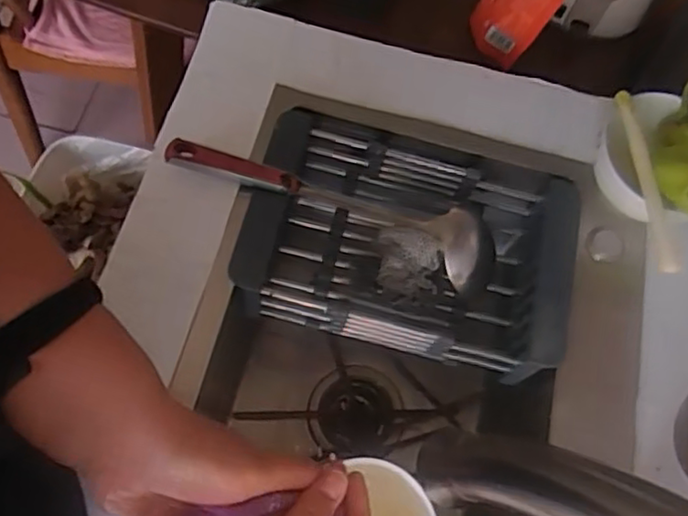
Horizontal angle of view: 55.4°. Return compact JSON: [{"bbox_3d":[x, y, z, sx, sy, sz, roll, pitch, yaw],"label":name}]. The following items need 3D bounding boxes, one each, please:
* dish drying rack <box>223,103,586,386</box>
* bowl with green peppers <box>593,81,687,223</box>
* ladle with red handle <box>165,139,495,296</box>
[{"bbox_3d":[0.064,-0.011,0.665,0.305,0.100,0.198,14,67,-1],"label":"dish drying rack"},{"bbox_3d":[0.303,-0.102,0.629,0.123,0.098,0.142,28,67,5],"label":"bowl with green peppers"},{"bbox_3d":[-0.003,-0.047,0.635,0.342,0.060,0.075,18,68,-13],"label":"ladle with red handle"}]

